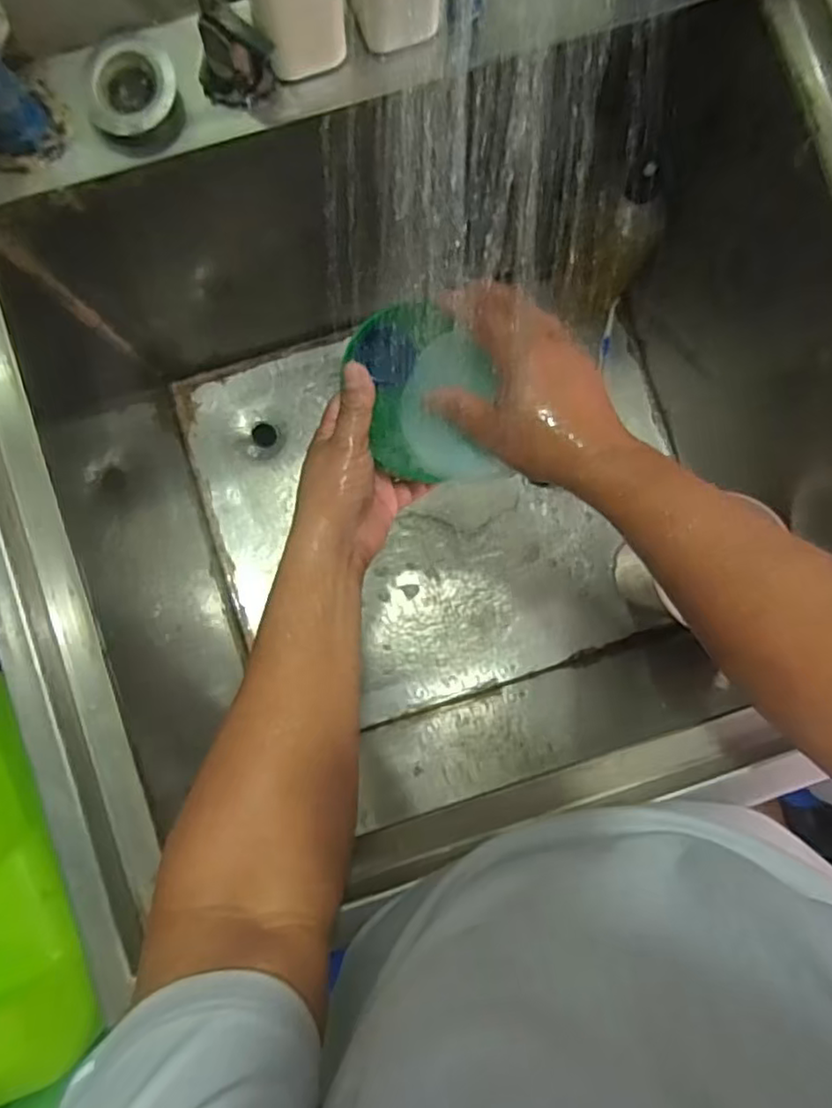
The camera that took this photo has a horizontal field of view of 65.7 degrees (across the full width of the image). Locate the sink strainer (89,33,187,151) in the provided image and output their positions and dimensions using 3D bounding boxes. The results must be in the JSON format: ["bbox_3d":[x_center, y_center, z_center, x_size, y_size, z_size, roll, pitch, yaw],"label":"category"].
[{"bbox_3d":[-0.199,-0.330,0.462,0.063,0.029,0.063,1,107,4],"label":"sink strainer"}]

